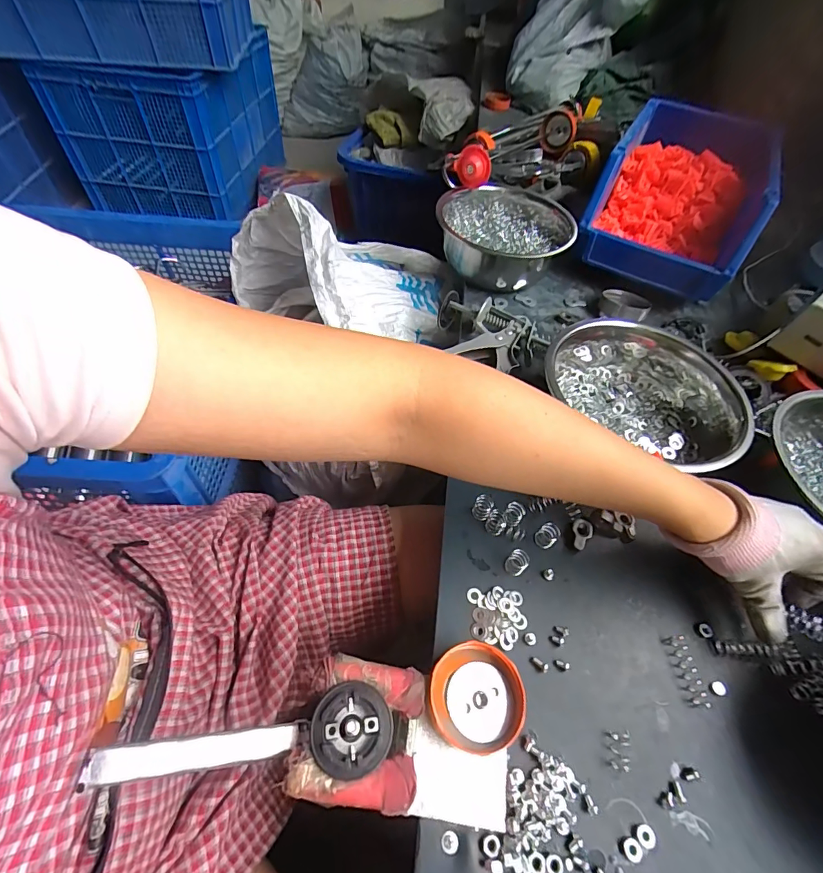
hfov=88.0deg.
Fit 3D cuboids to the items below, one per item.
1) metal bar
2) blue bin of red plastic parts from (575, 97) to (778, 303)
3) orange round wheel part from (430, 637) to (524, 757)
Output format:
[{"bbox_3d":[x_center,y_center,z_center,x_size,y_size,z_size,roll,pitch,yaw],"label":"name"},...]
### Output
[{"bbox_3d":[-0.117,0.175,0.236,0.106,0.007,0.017,14,48,-30],"label":"metal bar"},{"bbox_3d":[0.350,-0.316,0.560,0.183,0.111,0.249,26,55,14],"label":"blue bin of red plastic parts"},{"bbox_3d":[0.044,0.177,0.290,0.061,0.022,0.062,2,54,-3],"label":"orange round wheel part"}]

